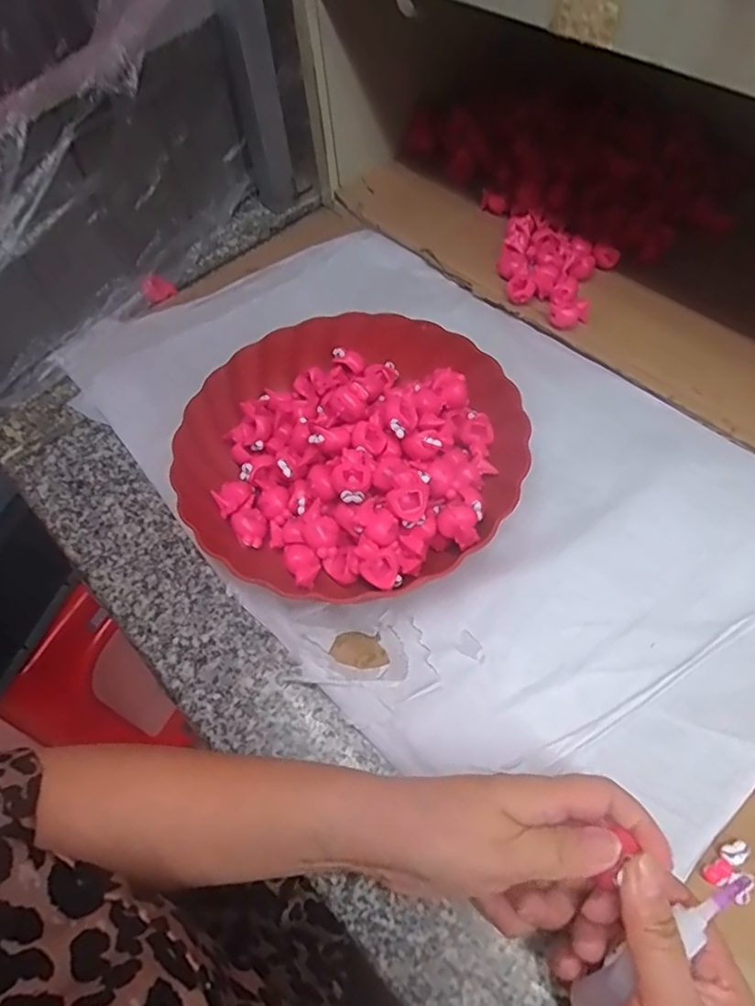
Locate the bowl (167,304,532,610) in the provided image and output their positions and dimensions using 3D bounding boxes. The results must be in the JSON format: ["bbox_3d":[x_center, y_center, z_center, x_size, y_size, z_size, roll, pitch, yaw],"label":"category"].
[{"bbox_3d":[-0.021,-0.043,0.428,0.234,0.070,0.228,-2,59,3],"label":"bowl"}]

